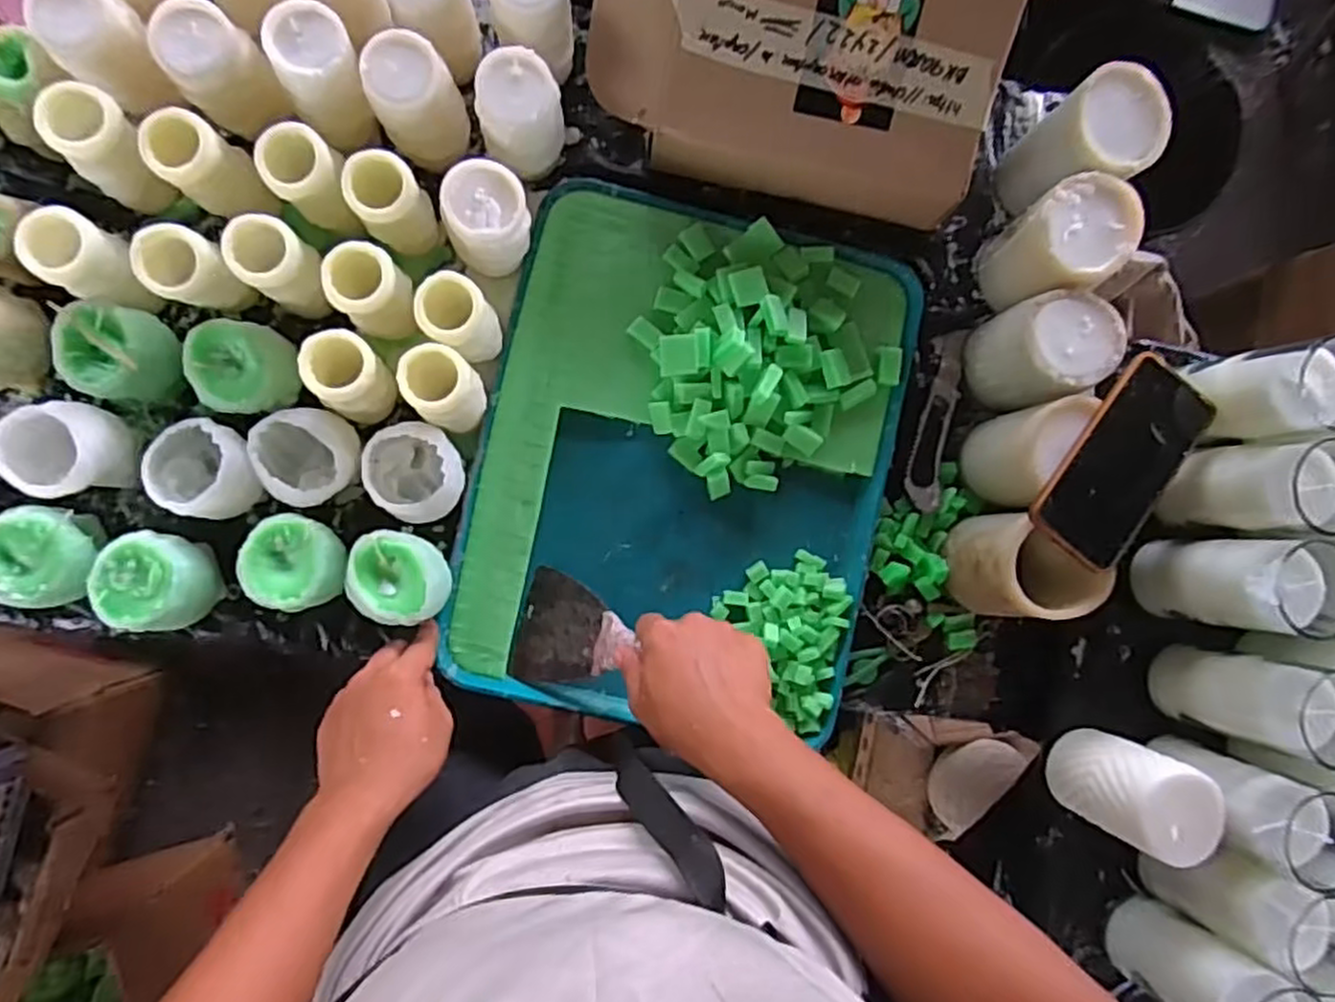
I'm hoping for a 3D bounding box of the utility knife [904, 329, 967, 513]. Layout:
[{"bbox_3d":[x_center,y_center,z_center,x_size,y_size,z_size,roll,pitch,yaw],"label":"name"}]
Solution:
[{"bbox_3d":[0.238,-0.074,0.661,0.030,0.021,0.164,14,87,-4],"label":"utility knife"}]

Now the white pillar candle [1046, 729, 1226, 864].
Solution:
[{"bbox_3d":[0.353,0.221,0.566,0.078,0.090,0.068,24,86,-3],"label":"white pillar candle"}]

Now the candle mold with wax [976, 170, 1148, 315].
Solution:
[{"bbox_3d":[0.321,-0.209,0.620,0.072,0.118,0.078,0,88,-5],"label":"candle mold with wax"}]

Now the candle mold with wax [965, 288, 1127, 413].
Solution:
[{"bbox_3d":[0.307,-0.122,0.616,0.082,0.093,0.080,-15,89,-5],"label":"candle mold with wax"}]

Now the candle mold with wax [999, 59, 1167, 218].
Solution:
[{"bbox_3d":[0.343,-0.291,0.625,0.085,0.106,0.080,0,88,-5],"label":"candle mold with wax"}]

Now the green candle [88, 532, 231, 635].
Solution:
[{"bbox_3d":[-0.388,0.061,0.575,0.068,0.062,0.072,1,88,-5],"label":"green candle"}]

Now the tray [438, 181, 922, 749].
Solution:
[{"bbox_3d":[0.019,-0.038,0.625,0.338,0.046,0.437,12,87,-4],"label":"tray"}]

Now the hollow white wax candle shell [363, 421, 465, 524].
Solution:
[{"bbox_3d":[-0.197,-0.021,0.593,0.068,0.057,0.074,0,88,-5],"label":"hollow white wax candle shell"}]

